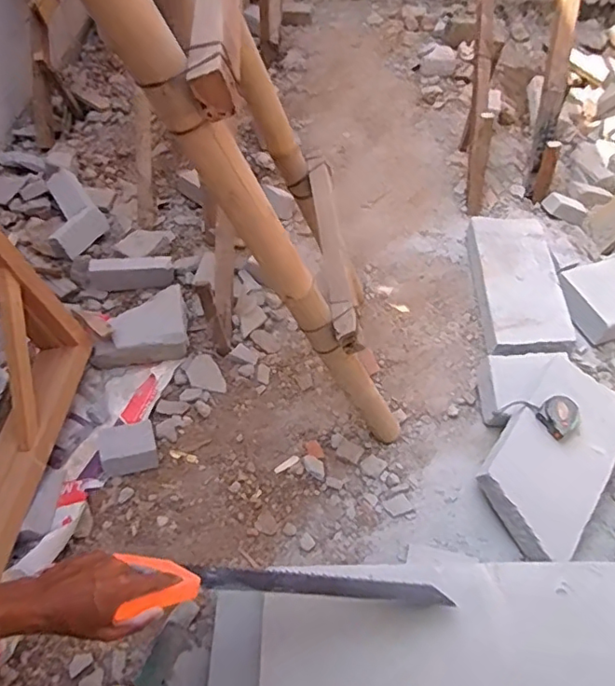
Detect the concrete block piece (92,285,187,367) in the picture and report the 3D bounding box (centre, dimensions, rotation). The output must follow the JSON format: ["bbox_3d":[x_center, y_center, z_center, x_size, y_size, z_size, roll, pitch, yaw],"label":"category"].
[{"bbox_3d":[-0.411,-0.038,1.355,0.225,0.075,0.175,-11,53,-9],"label":"concrete block piece"}]

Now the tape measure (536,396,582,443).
[{"bbox_3d":[0.500,0.147,1.107,0.066,0.051,0.069,-25,56,-18],"label":"tape measure"}]

